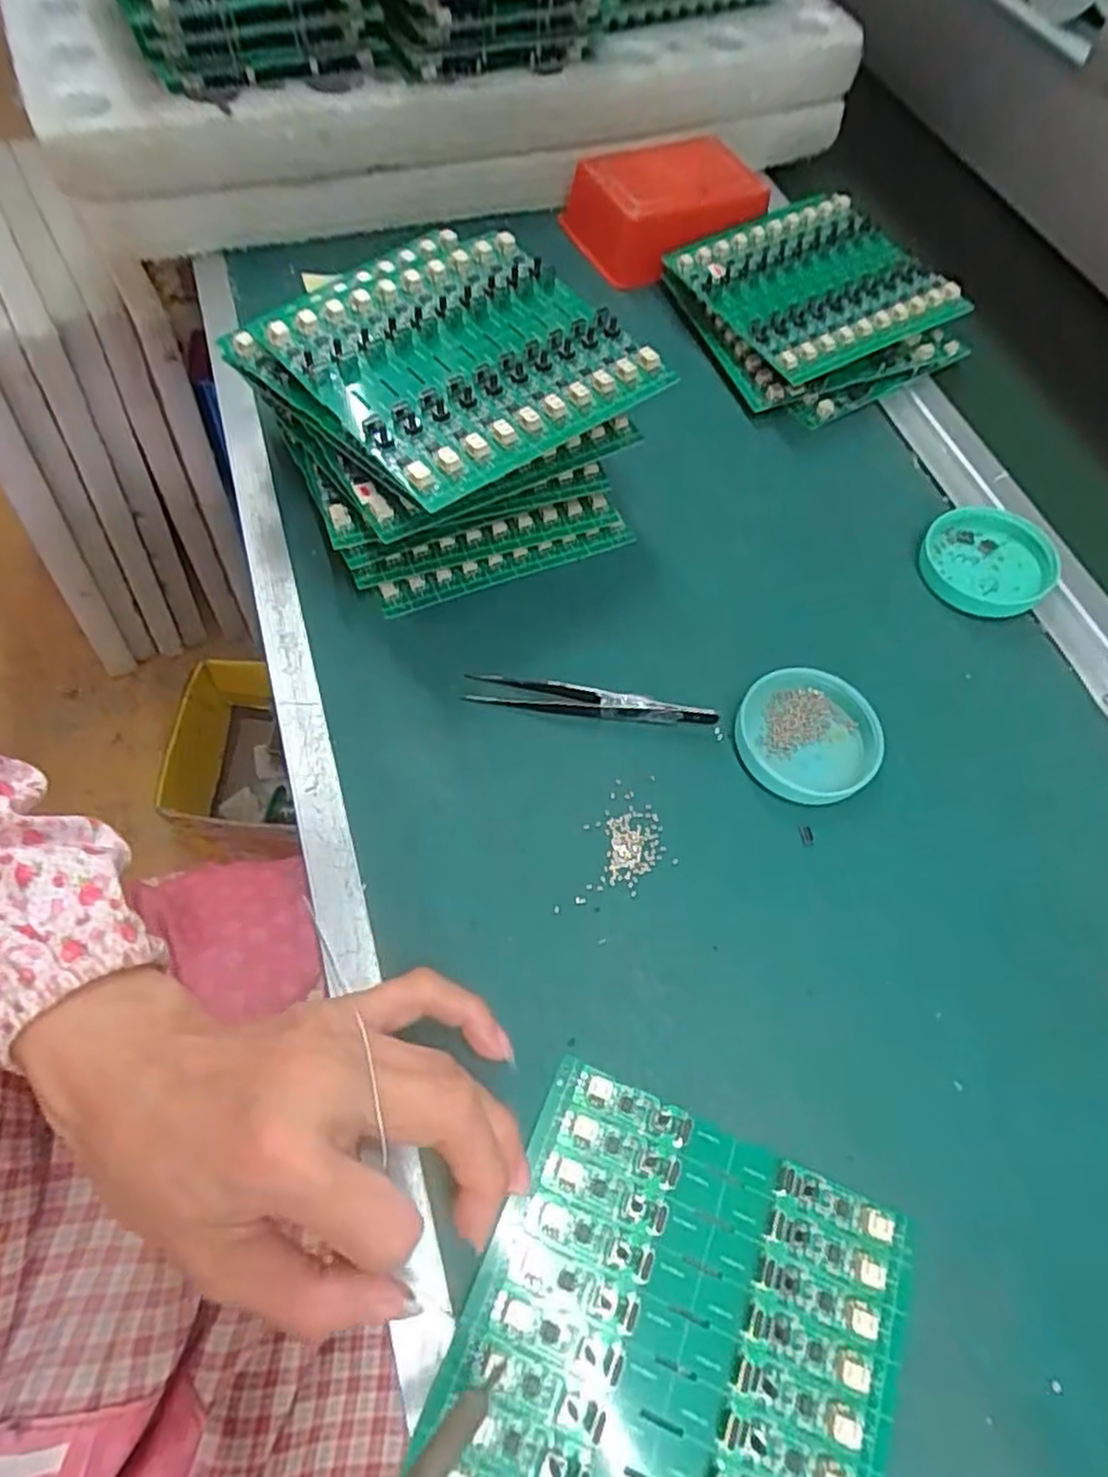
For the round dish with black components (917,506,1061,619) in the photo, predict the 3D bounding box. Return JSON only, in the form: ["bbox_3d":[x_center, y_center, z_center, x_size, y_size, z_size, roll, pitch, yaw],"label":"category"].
[{"bbox_3d":[0.234,-0.097,0.394,0.062,0.018,0.062,2,62,-3],"label":"round dish with black components"}]

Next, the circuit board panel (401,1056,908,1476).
[{"bbox_3d":[0.038,0.199,0.228,0.132,0.010,0.140,22,63,8],"label":"circuit board panel"}]

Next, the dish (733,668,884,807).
[{"bbox_3d":[0.117,-0.002,0.334,0.062,0.017,0.061,2,62,-3],"label":"dish"}]

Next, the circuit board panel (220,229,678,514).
[{"bbox_3d":[-0.046,-0.178,0.331,0.140,0.013,0.149,-39,71,-21],"label":"circuit board panel"}]

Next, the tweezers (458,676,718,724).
[{"bbox_3d":[0.017,-0.019,0.338,0.114,0.014,0.016,8,62,1],"label":"tweezers"}]

